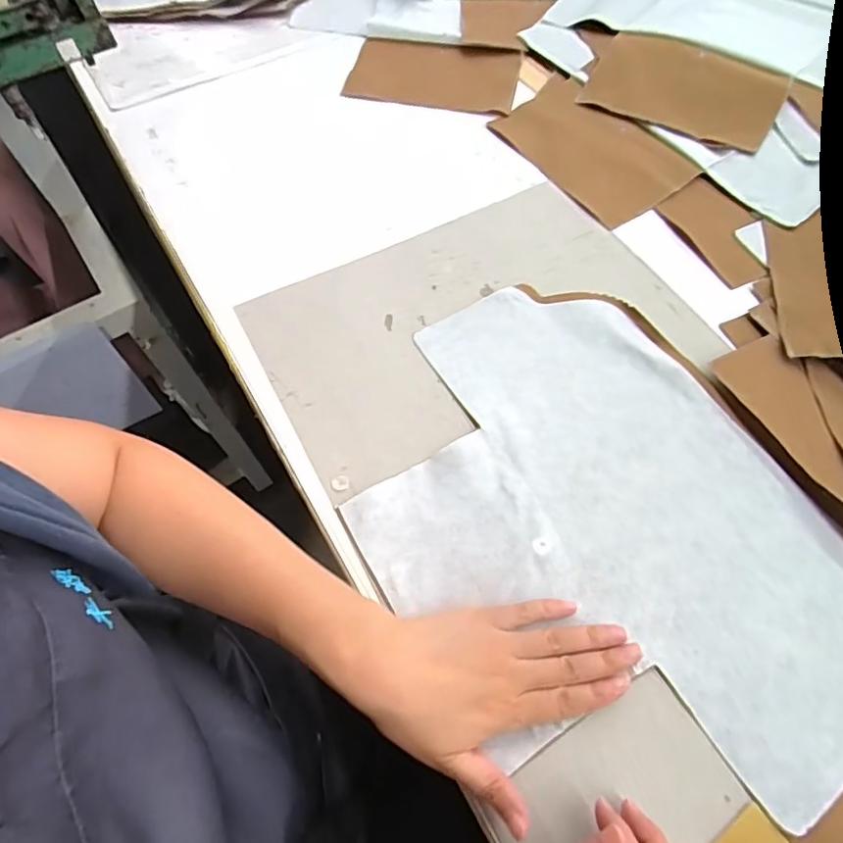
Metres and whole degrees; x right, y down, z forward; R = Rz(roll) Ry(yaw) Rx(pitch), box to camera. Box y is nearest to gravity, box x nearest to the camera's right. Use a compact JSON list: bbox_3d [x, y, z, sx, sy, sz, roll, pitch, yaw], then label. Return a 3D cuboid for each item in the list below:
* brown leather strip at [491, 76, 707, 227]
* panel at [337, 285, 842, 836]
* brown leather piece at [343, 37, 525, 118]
[{"bbox_3d":[0.182,-0.302,0.599,0.126,0.006,0.212,-33,67,-15],"label":"brown leather strip"},{"bbox_3d":[0.126,0.068,0.406,0.309,0.007,0.403,-27,65,-14],"label":"panel"},{"bbox_3d":[0.016,-0.425,0.668,0.199,0.007,0.130,11,63,7],"label":"brown leather piece"}]

